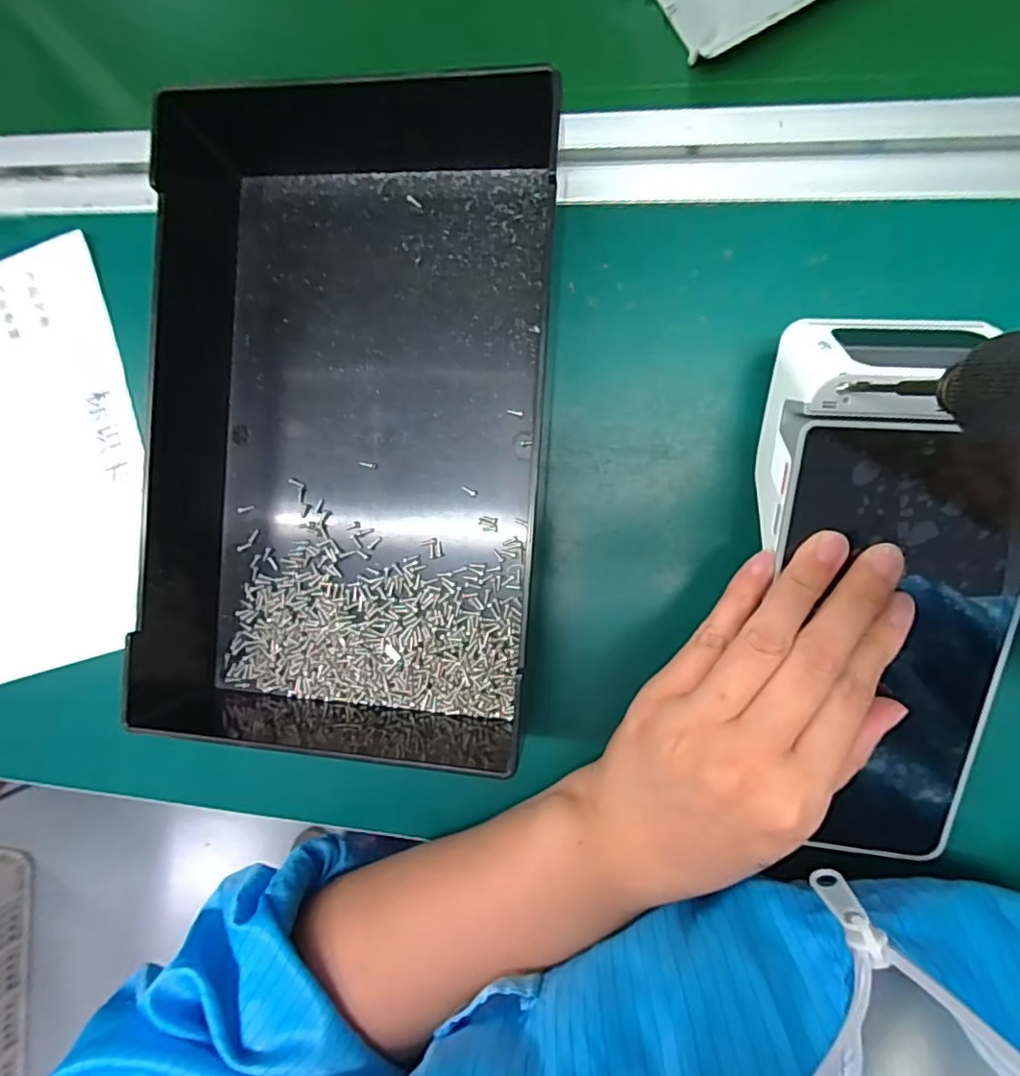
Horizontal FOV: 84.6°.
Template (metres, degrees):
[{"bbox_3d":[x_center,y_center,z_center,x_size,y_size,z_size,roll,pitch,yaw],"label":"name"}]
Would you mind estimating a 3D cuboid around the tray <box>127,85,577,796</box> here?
[{"bbox_3d":[-0.071,-0.050,0.241,0.177,0.048,0.301,5,91,7],"label":"tray"}]

